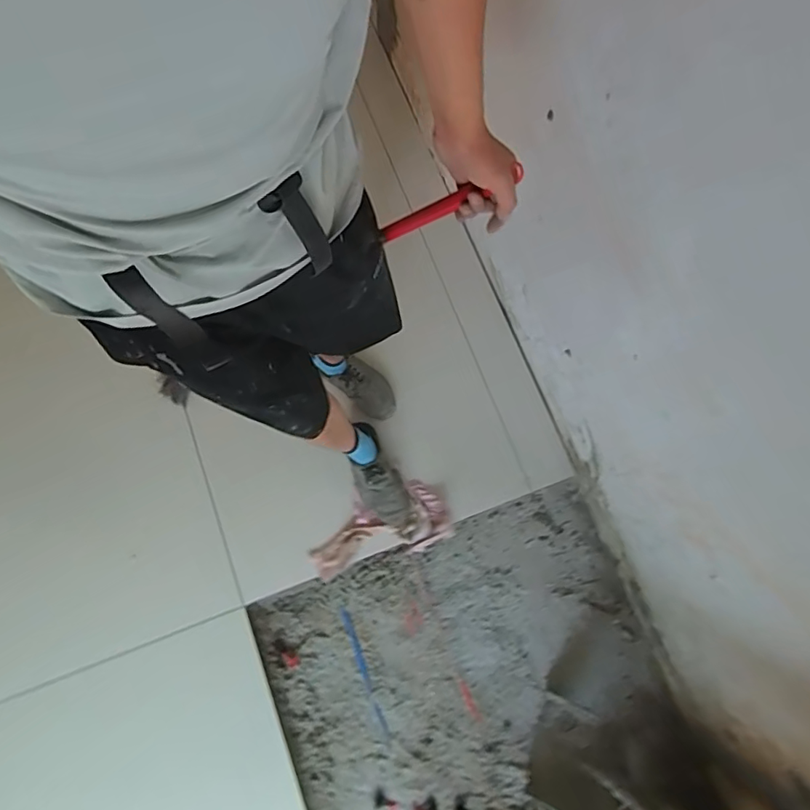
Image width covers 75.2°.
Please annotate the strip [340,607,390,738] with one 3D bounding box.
[{"bbox_3d":[-0.094,0.609,1.208,0.018,0.005,0.285,-22,76,-4],"label":"strip"}]

